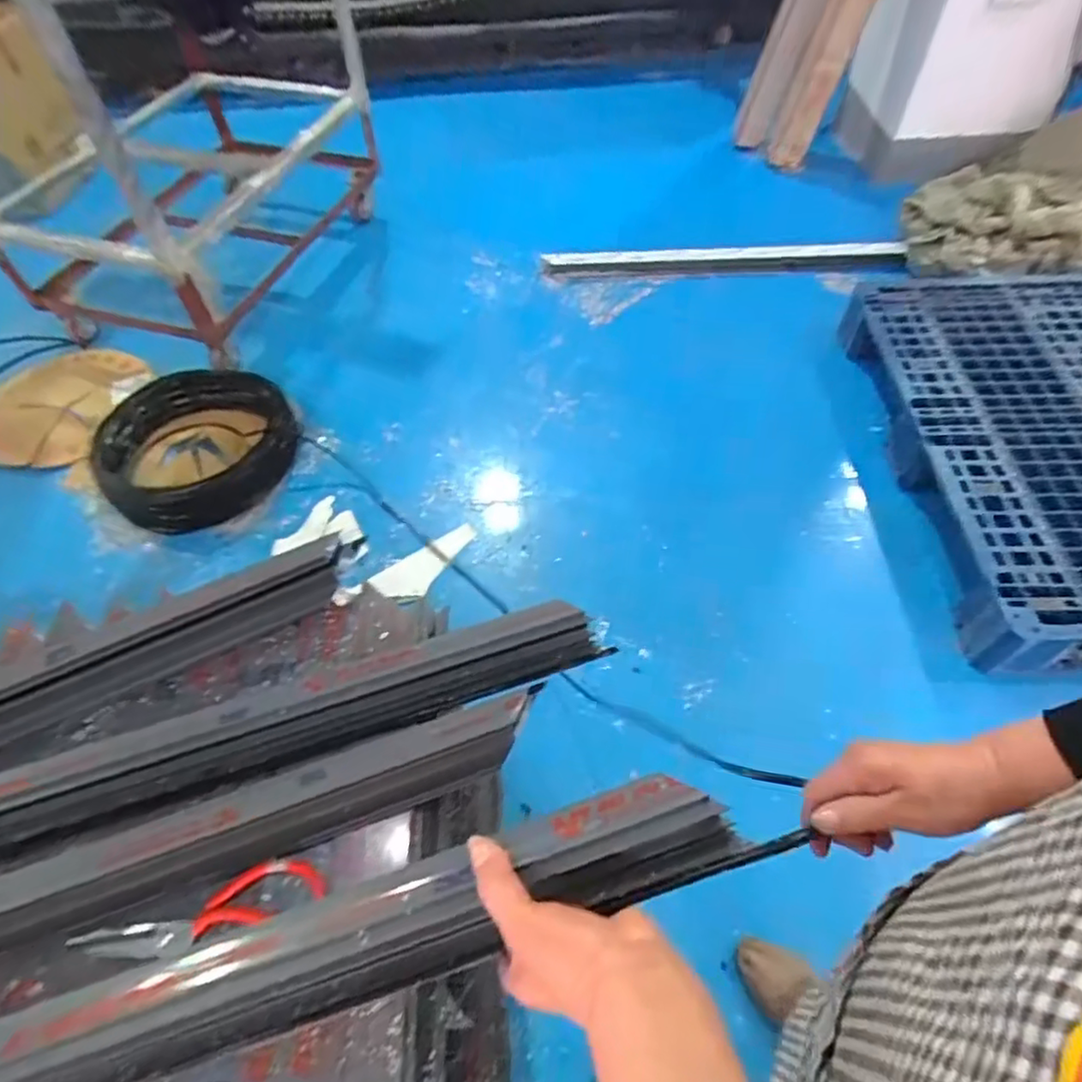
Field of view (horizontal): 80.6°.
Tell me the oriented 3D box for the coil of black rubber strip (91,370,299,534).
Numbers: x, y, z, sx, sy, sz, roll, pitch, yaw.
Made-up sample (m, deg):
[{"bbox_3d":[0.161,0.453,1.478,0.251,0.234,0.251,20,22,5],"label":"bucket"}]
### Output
[{"bbox_3d":[-0.852,-0.245,1.595,0.473,0.139,0.427,-31,60,-17],"label":"coil of black rubber strip"}]

